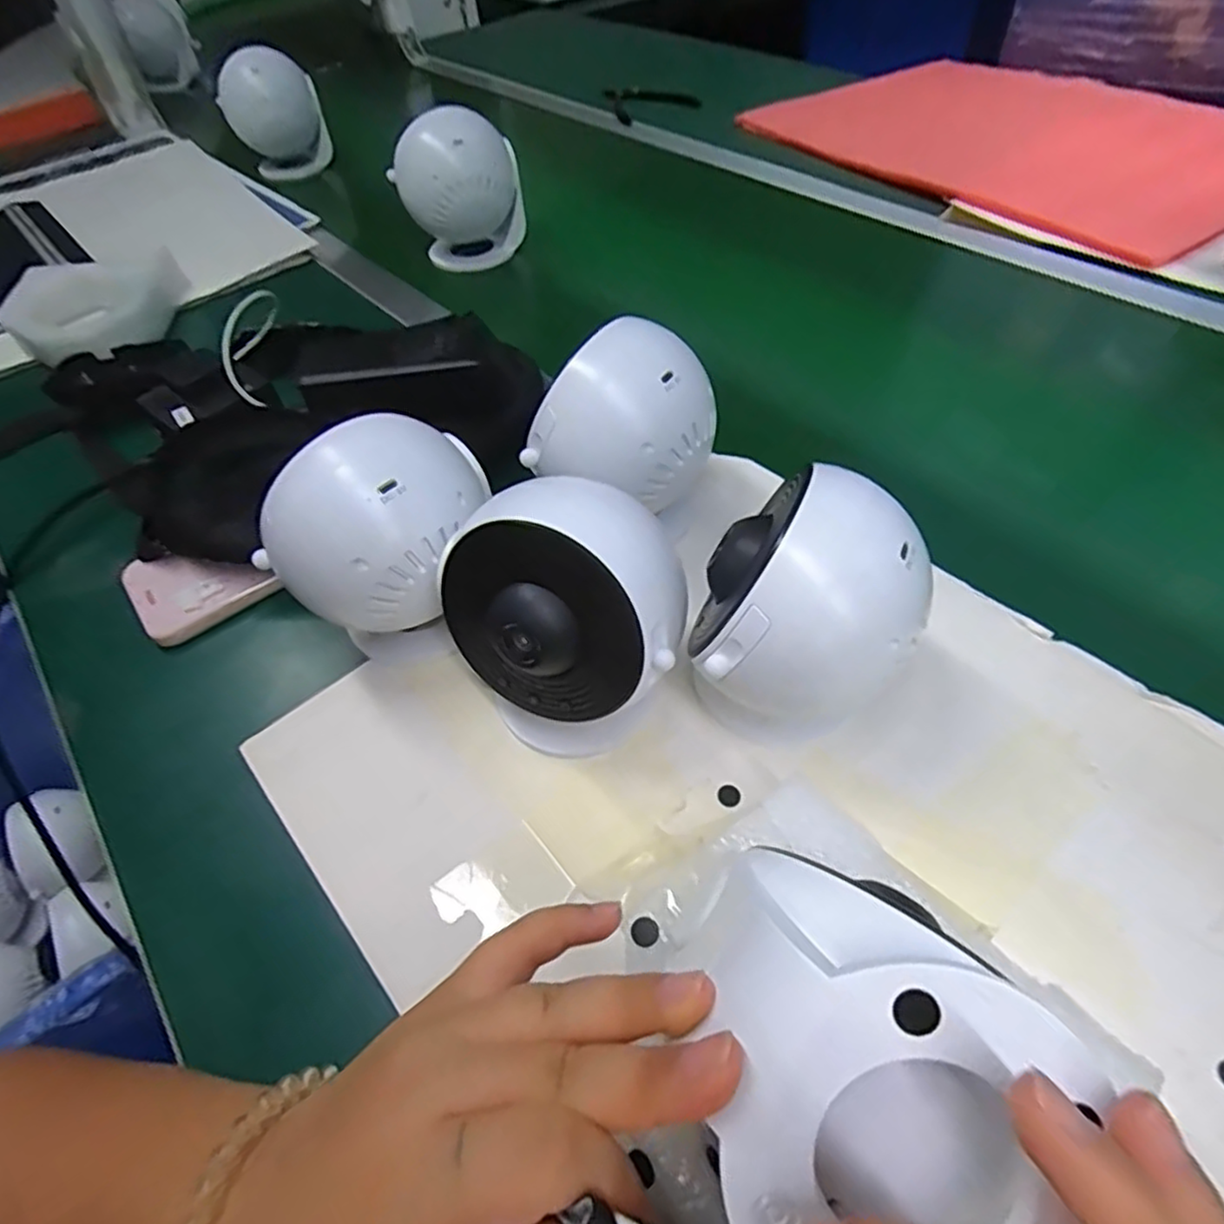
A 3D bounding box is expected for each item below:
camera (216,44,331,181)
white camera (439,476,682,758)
[{"bbox_3d":[-0.402,-0.596,0.836,0.114,0.129,0.095,-22,52,-13],"label":"camera"},{"bbox_3d":[-0.017,0.001,0.316,0.106,0.125,0.084,15,53,16],"label":"white camera"}]

